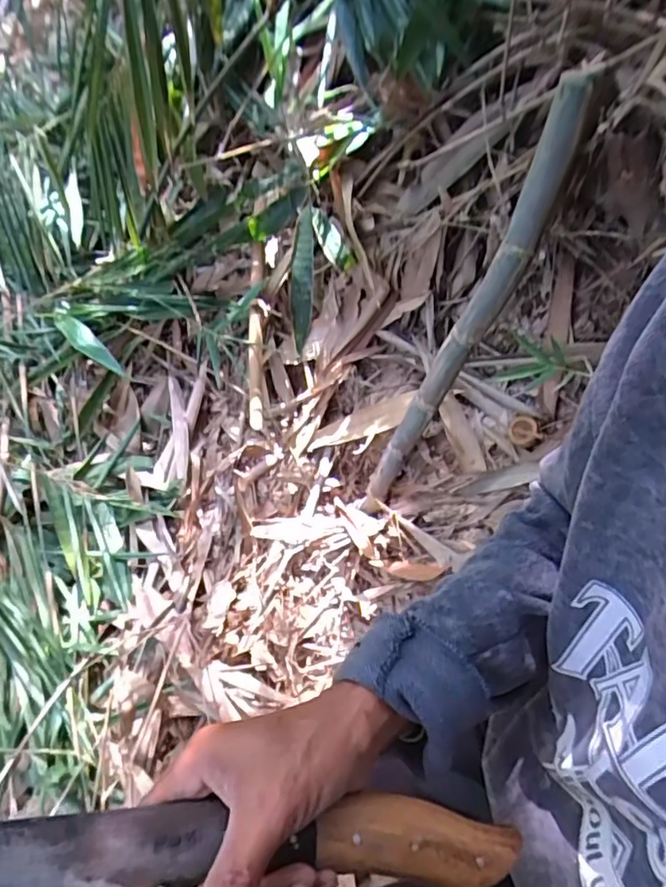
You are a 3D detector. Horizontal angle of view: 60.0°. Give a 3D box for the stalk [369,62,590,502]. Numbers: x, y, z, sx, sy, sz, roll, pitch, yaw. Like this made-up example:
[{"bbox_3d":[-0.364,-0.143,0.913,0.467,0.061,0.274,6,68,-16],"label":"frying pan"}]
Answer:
[{"bbox_3d":[0.196,-0.168,0.906,0.036,0.728,0.070,-4,41,-38],"label":"stalk"}]

